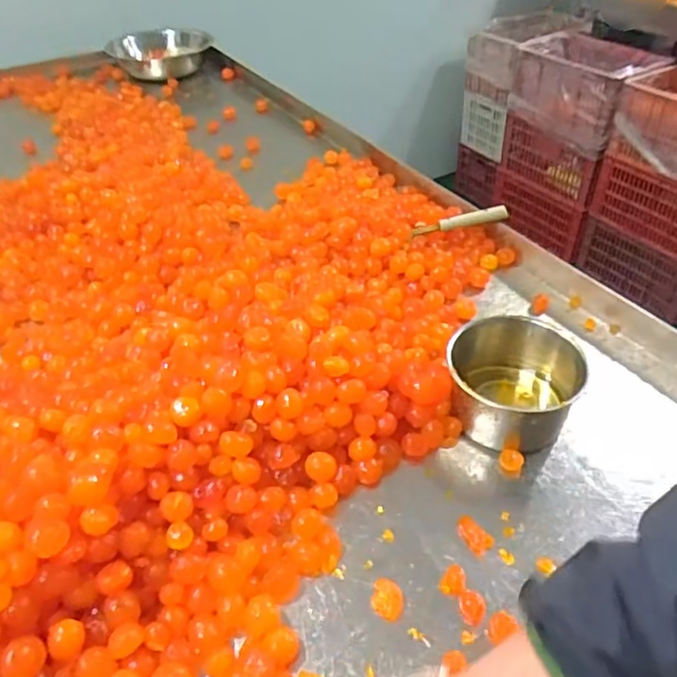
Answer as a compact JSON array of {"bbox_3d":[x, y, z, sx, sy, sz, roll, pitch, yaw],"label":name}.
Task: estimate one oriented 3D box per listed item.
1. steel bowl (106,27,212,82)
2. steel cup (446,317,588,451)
[{"bbox_3d":[-0.497,-0.808,1.649,0.286,0.078,0.253,-13,42,-12],"label":"steel bowl"},{"bbox_3d":[0.200,0.049,0.685,0.139,0.082,0.159,29,51,28],"label":"steel cup"}]

